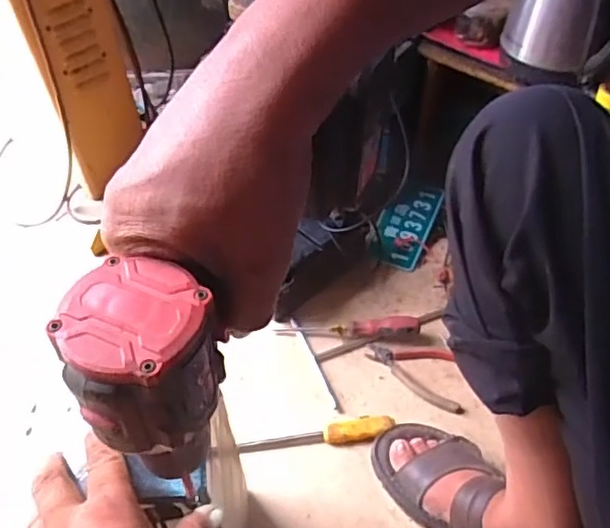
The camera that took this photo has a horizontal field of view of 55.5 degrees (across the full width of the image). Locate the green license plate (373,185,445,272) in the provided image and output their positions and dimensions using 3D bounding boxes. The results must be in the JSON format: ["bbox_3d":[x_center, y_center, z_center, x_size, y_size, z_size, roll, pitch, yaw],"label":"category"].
[{"bbox_3d":[0.183,-0.076,1.044,0.089,0.009,0.186,20,61,12],"label":"green license plate"}]

